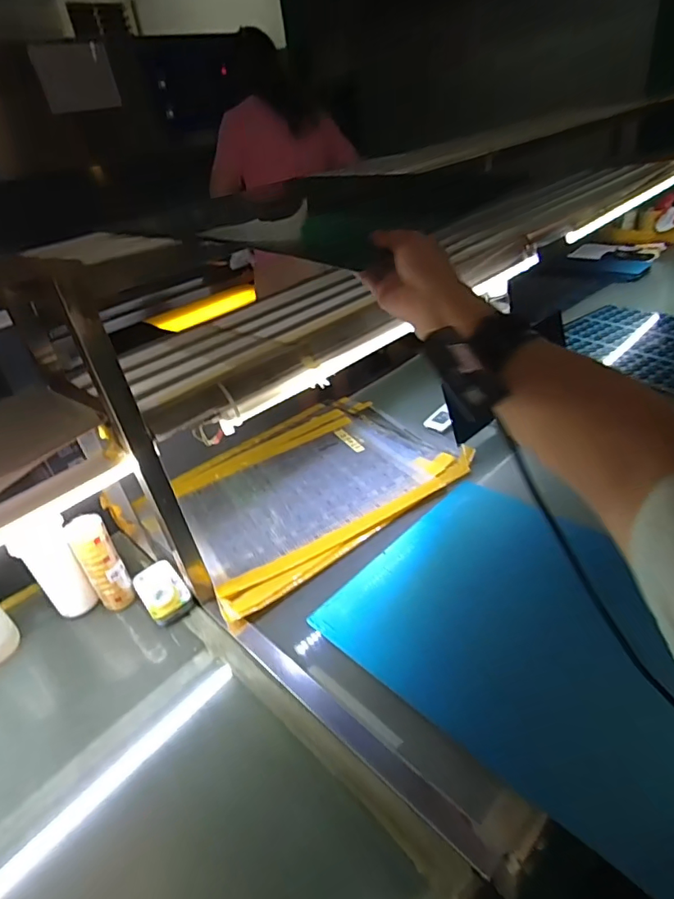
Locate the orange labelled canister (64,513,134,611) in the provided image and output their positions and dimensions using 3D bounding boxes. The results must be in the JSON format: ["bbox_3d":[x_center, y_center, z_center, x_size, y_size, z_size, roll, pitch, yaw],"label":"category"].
[{"bbox_3d":[-0.366,0.178,0.791,0.053,0.155,0.054,-26,39,-28],"label":"orange labelled canister"}]

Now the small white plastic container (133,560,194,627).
[{"bbox_3d":[-0.286,0.227,0.825,0.065,0.031,0.125,-29,37,-27],"label":"small white plastic container"}]

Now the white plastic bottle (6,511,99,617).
[{"bbox_3d":[-0.427,0.196,0.778,0.062,0.147,0.066,25,44,36],"label":"white plastic bottle"}]

